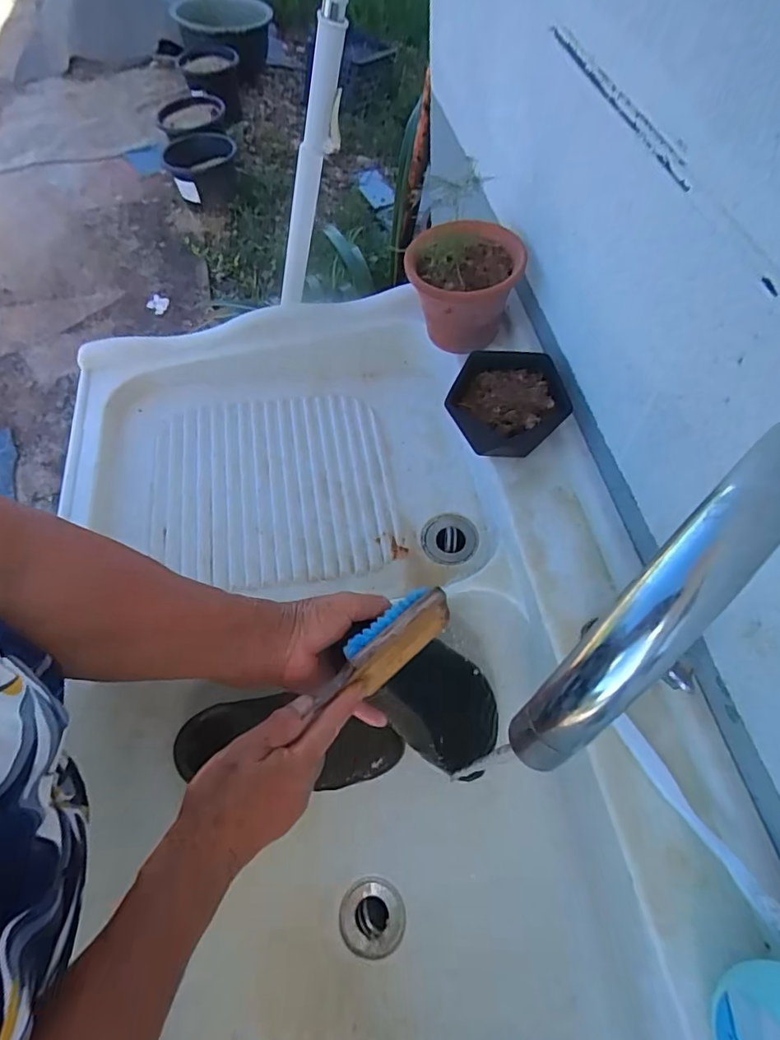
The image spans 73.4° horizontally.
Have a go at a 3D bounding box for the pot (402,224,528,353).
[{"bbox_3d":[0.086,-0.272,0.615,0.122,0.108,0.109,13,62,11],"label":"pot"}]

